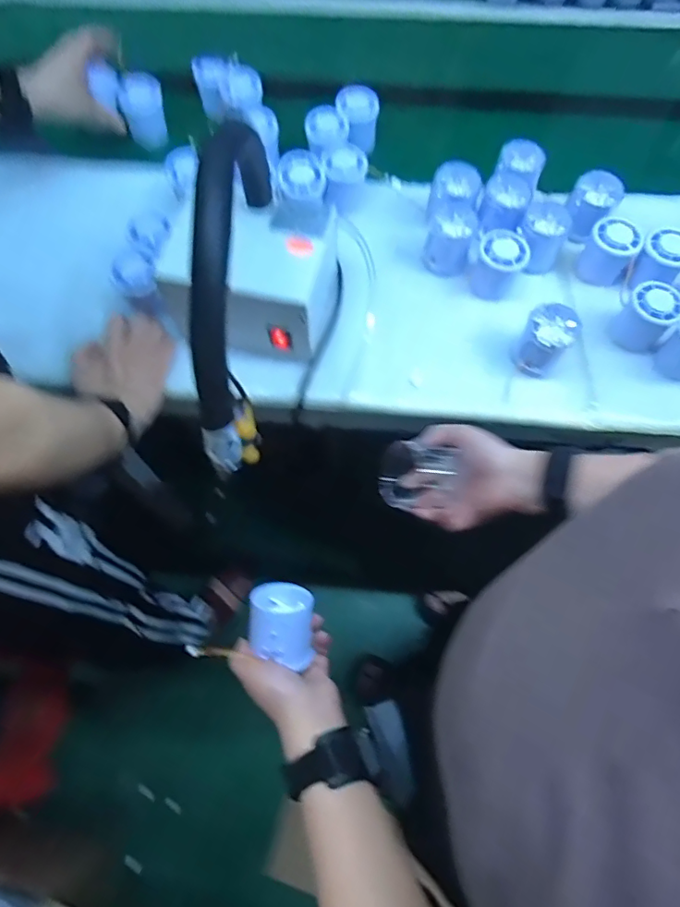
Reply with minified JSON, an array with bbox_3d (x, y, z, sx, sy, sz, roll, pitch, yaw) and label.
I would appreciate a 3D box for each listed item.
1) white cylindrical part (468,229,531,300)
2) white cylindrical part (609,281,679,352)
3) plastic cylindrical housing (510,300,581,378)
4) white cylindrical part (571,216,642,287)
[{"bbox_3d":[0.184,-0.220,0.597,0.055,0.064,0.051,0,68,0],"label":"white cylindrical part"},{"bbox_3d":[0.338,-0.150,0.573,0.051,0.056,0.053,0,68,0],"label":"white cylindrical part"},{"bbox_3d":[0.220,-0.120,0.559,0.050,0.063,0.051,0,68,0],"label":"plastic cylindrical housing"},{"bbox_3d":[0.315,-0.238,0.607,0.053,0.052,0.054,0,68,0],"label":"white cylindrical part"}]

